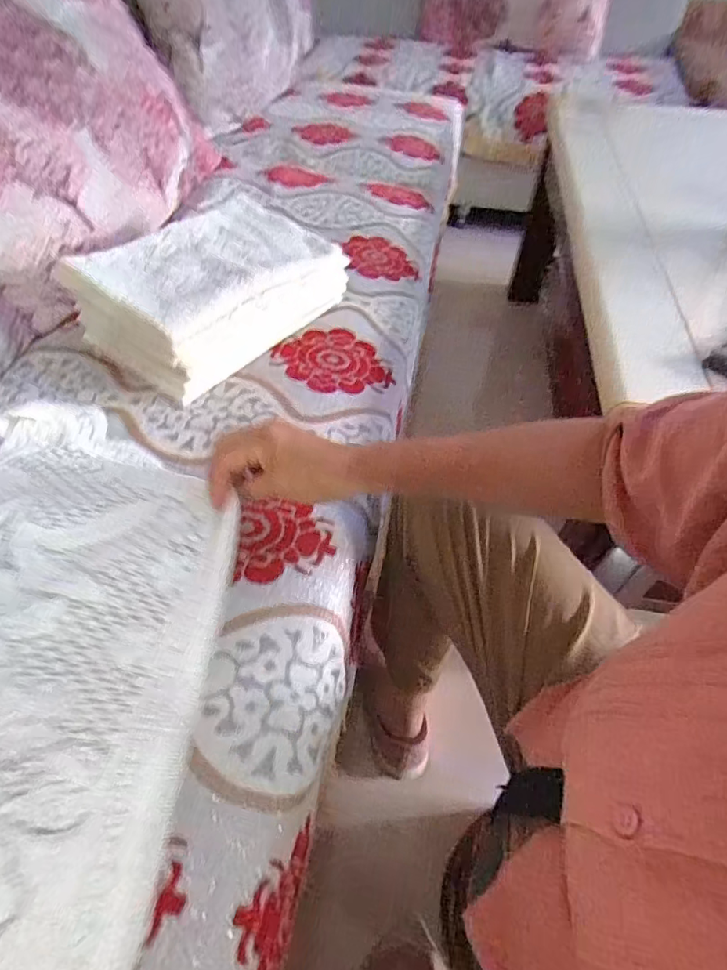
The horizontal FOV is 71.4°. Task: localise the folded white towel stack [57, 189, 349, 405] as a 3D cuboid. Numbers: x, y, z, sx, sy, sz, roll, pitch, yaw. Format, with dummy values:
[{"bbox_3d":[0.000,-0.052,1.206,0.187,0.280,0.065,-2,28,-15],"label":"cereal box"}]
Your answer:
[{"bbox_3d":[-0.193,-0.263,0.676,0.183,0.130,0.314,27,54,19],"label":"folded white towel stack"}]

